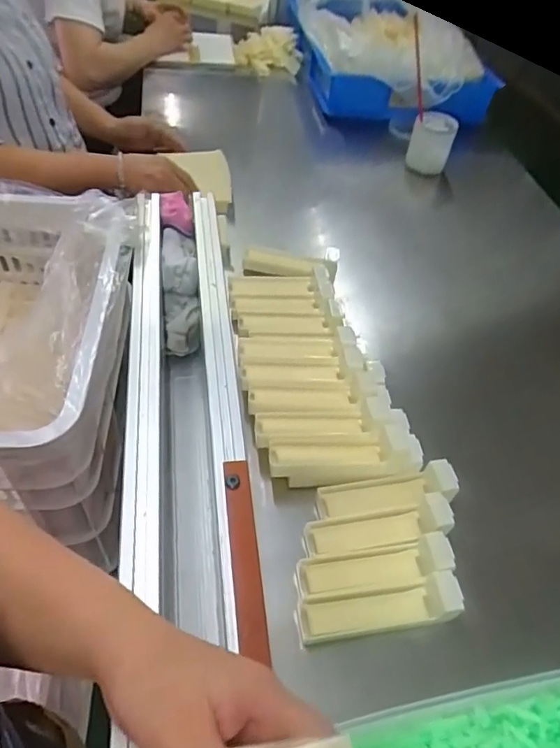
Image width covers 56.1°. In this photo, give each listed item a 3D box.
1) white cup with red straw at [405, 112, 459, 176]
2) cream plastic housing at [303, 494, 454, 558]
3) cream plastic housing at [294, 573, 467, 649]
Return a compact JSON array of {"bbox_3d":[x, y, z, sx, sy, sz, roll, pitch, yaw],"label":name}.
[{"bbox_3d":[0.307,-0.472,1.062,0.081,0.107,0.096,17,50,9],"label":"white cup with red straw"},{"bbox_3d":[0.098,0.151,0.523,0.142,0.033,0.040,-5,51,-10],"label":"cream plastic housing"},{"bbox_3d":[0.089,0.209,0.473,0.141,0.043,0.041,-5,51,-10],"label":"cream plastic housing"}]

